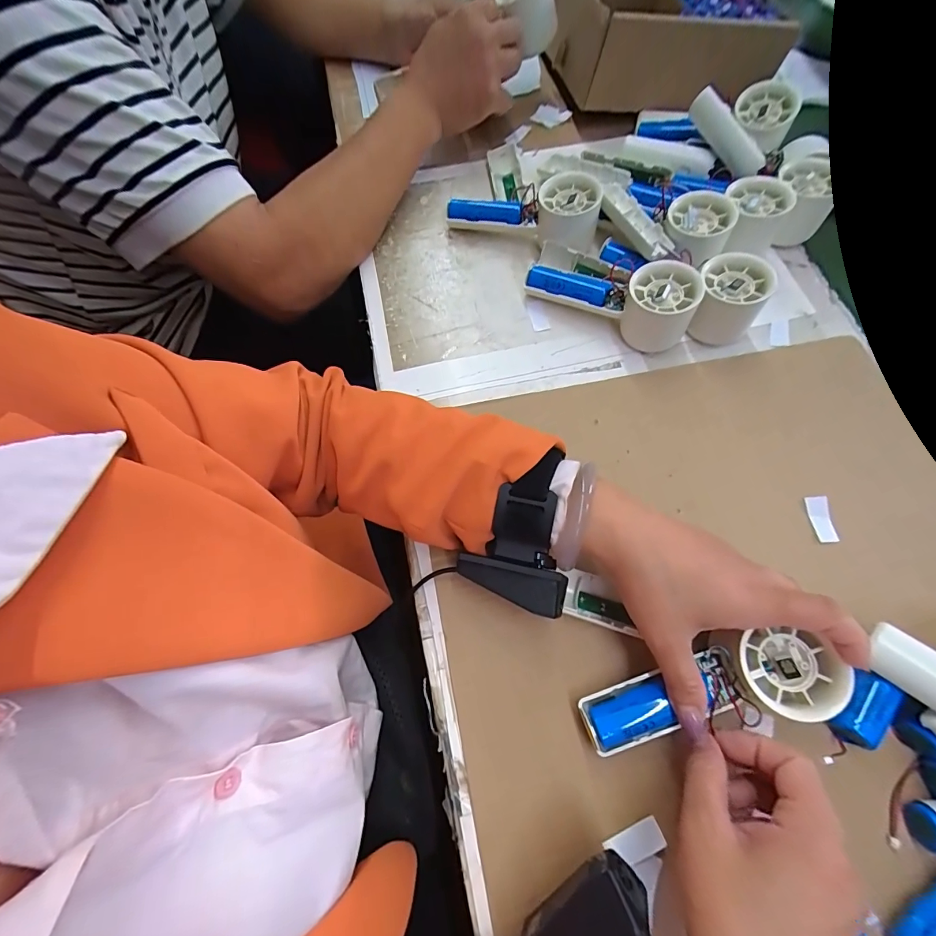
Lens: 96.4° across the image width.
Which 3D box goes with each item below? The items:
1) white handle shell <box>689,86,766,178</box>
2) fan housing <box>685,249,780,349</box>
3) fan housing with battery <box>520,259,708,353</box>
[{"bbox_3d":[0.253,-0.326,0.408,0.017,0.027,0.090,-35,87,-13],"label":"white handle shell"},{"bbox_3d":[0.225,-0.148,0.368,0.057,0.056,0.052,19,71,7],"label":"fan housing"},{"bbox_3d":[0.128,-0.160,0.376,0.145,0.054,0.056,31,73,10],"label":"fan housing with battery"}]

